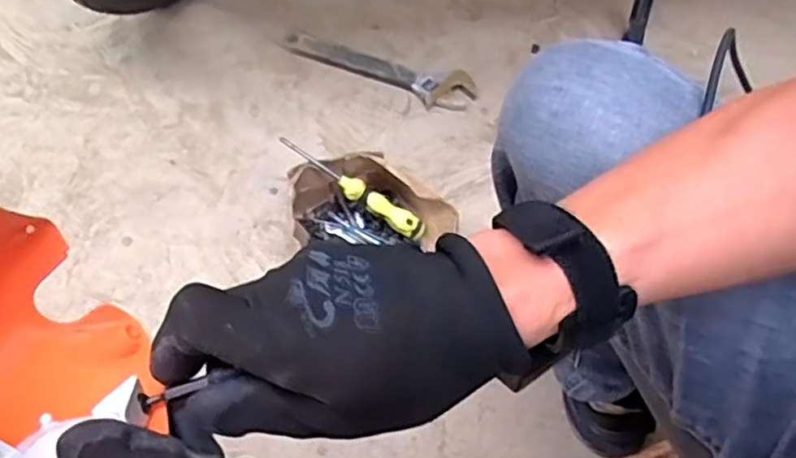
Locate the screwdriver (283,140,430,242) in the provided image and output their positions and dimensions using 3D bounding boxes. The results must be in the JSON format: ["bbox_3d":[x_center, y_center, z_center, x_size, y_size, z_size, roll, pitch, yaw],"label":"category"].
[{"bbox_3d":[-0.050,-0.050,0.775,0.207,0.029,0.024,34,64,-14],"label":"screwdriver"}]

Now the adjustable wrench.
[{"bbox_3d":[-0.030,-0.237,0.946,0.293,0.015,0.061,17,64,6],"label":"adjustable wrench"}]

